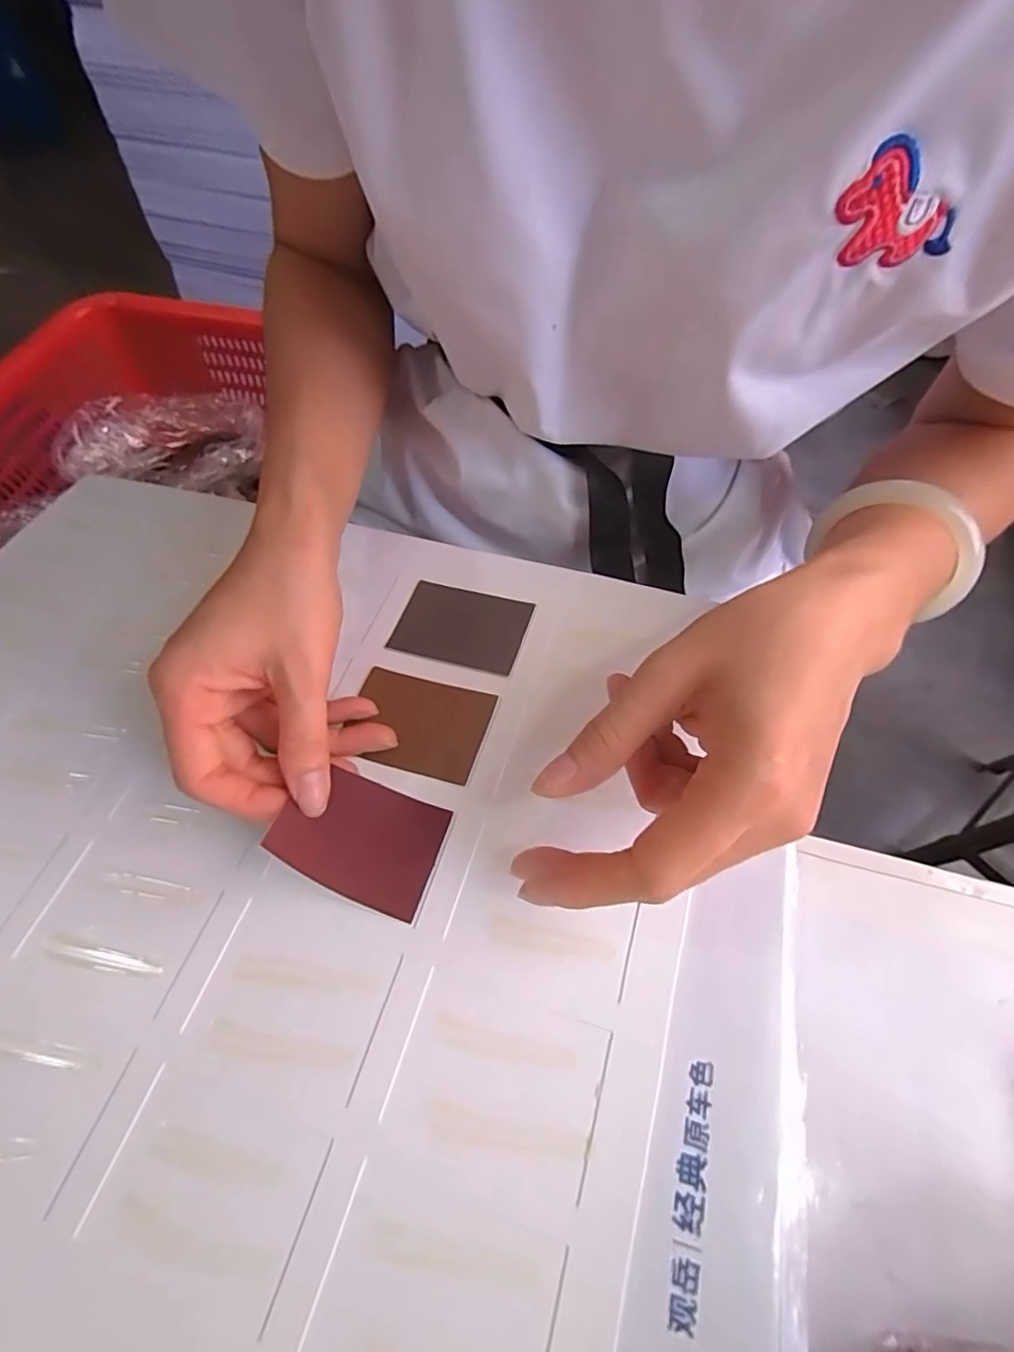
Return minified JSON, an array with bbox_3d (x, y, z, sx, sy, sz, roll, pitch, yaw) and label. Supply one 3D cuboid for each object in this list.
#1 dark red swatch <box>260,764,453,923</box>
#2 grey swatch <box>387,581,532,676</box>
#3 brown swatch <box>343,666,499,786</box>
[{"bbox_3d":[-0.061,0.066,0.242,0.064,0.005,0.046,23,61,-2],"label":"dark red swatch"},{"bbox_3d":[-0.025,-0.028,0.307,0.067,0.004,0.047,14,63,11],"label":"grey swatch"},{"bbox_3d":[-0.044,0.023,0.280,0.067,0.005,0.047,13,62,11],"label":"brown swatch"}]

